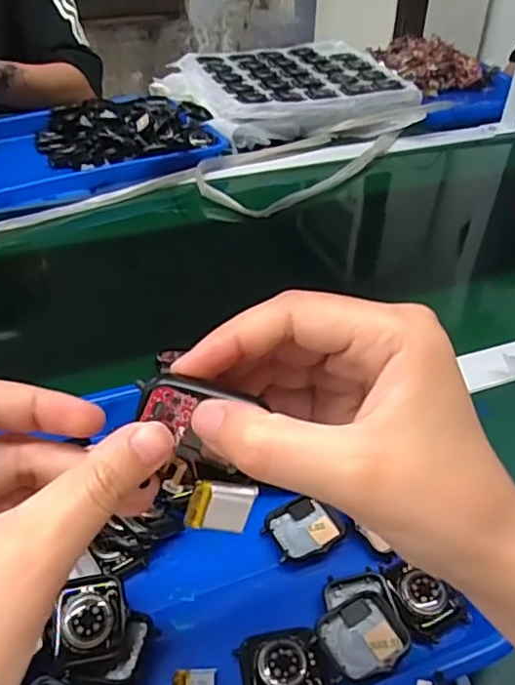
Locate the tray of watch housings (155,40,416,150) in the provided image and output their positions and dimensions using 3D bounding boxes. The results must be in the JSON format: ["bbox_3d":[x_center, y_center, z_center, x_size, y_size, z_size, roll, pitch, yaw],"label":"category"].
[{"bbox_3d":[0.036,-0.382,0.909,0.343,0.049,0.268,-12,42,-14],"label":"tray of watch housings"}]

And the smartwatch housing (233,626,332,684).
[{"bbox_3d":[0.012,0.163,0.300,0.042,0.009,0.039,-9,41,-11],"label":"smartwatch housing"}]

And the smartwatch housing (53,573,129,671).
[{"bbox_3d":[-0.084,0.140,0.302,0.035,0.005,0.040,-5,62,-12],"label":"smartwatch housing"}]

